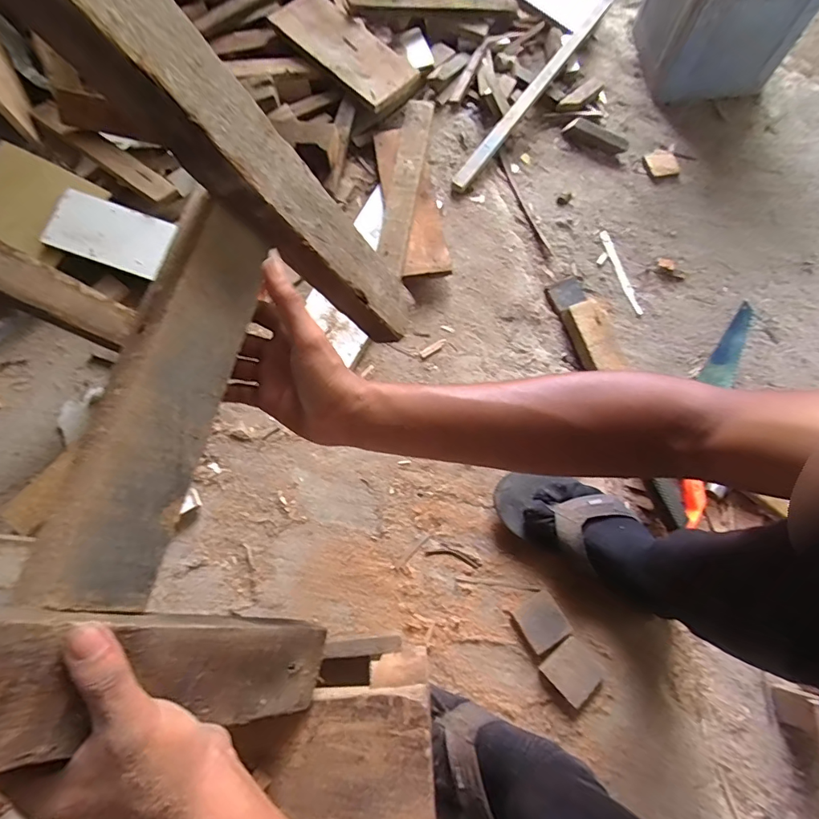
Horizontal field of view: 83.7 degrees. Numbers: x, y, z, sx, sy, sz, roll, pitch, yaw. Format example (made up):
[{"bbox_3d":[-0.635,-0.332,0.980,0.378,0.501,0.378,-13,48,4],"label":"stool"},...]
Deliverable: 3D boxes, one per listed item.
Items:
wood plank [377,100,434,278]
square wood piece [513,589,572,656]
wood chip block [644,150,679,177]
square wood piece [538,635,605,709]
[{"bbox_3d":[-0.005,-0.392,0.780,0.052,0.017,0.356,13,72,-12],"label":"wood plank"},{"bbox_3d":[0.169,0.270,0.583,0.054,0.017,0.055,-32,73,-9],"label":"square wood piece"},{"bbox_3d":[0.485,-0.473,0.877,0.054,0.007,0.054,-7,71,-1],"label":"wood chip block"},{"bbox_3d":[0.203,0.323,0.568,0.059,0.017,0.063,-42,75,-12],"label":"square wood piece"}]

